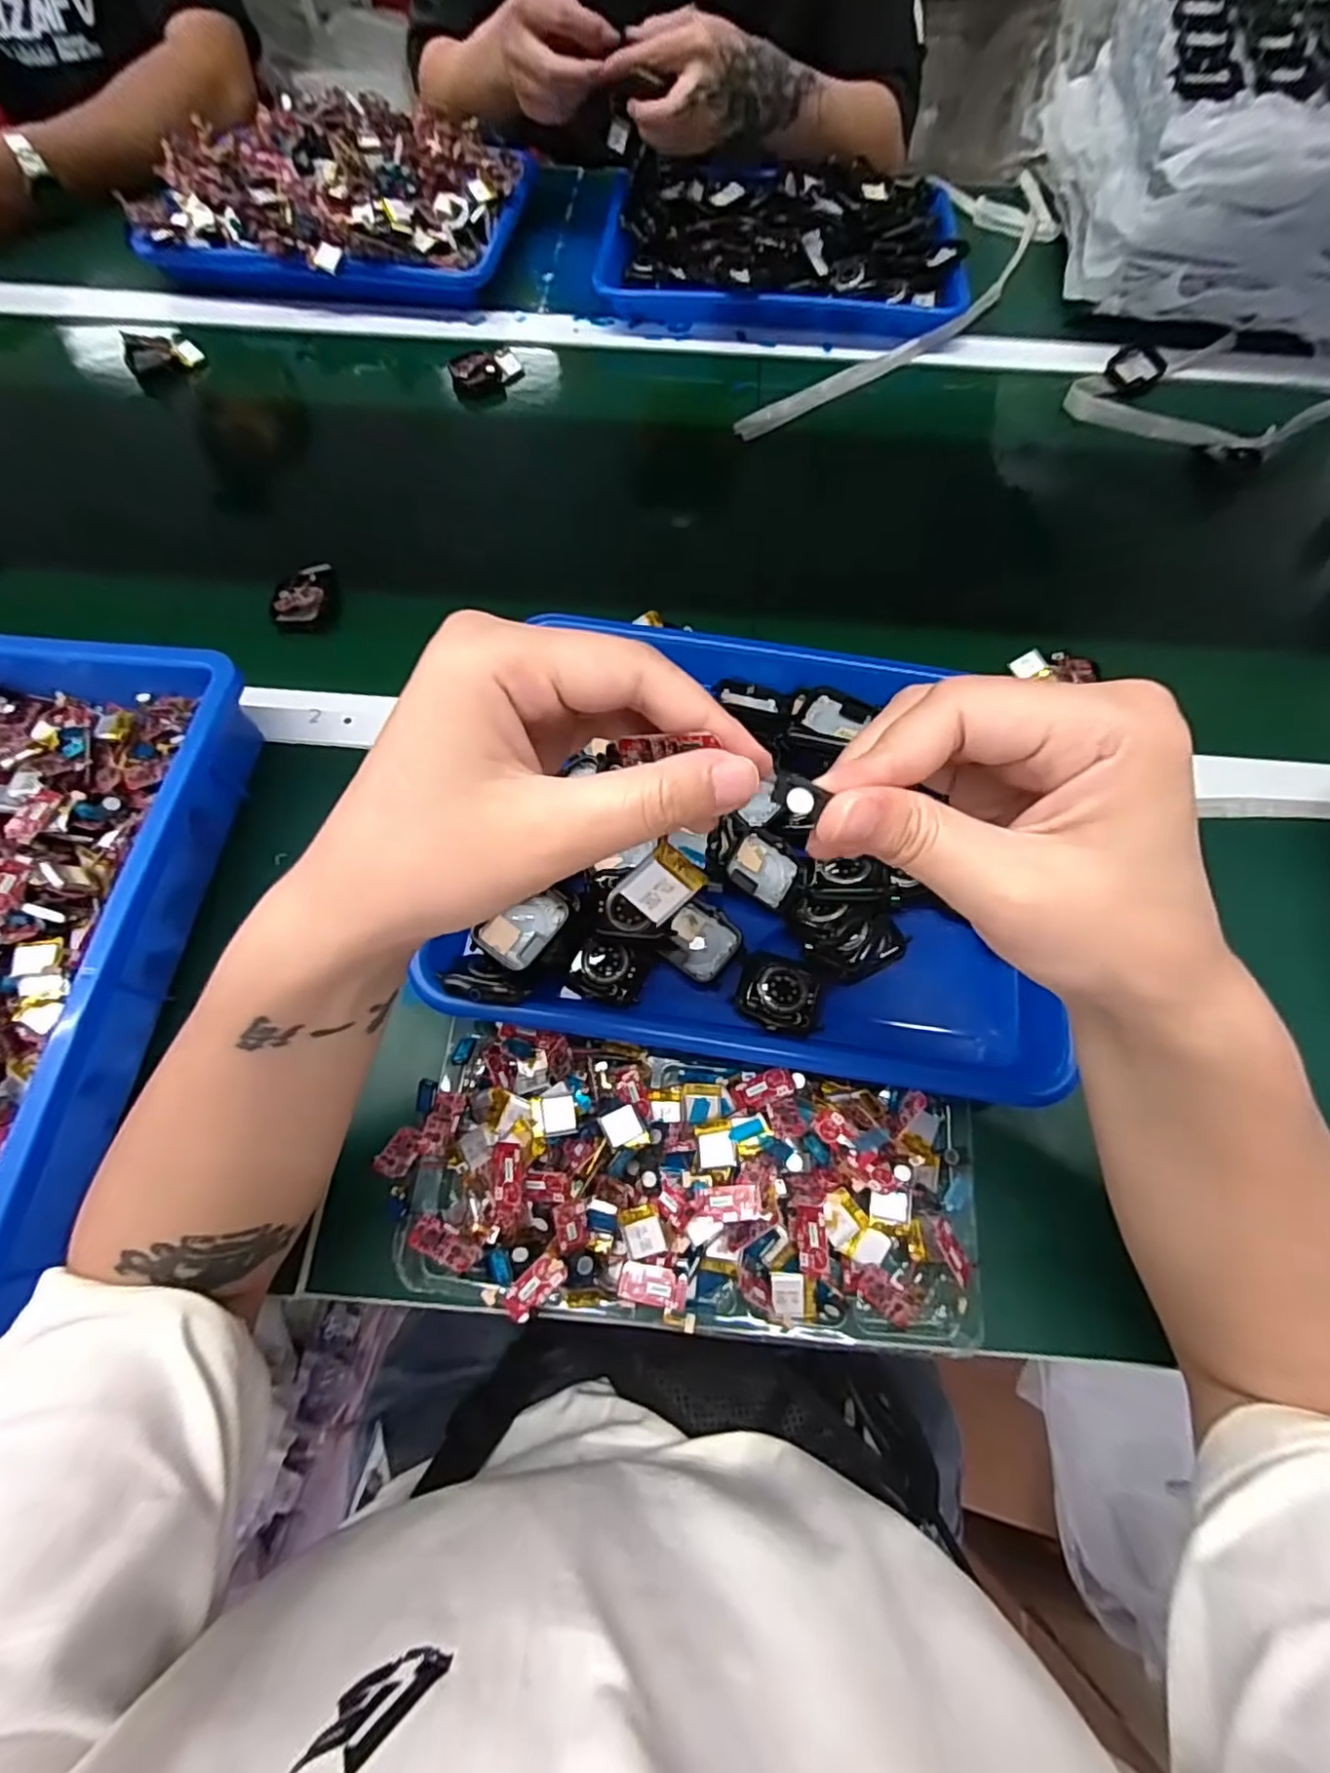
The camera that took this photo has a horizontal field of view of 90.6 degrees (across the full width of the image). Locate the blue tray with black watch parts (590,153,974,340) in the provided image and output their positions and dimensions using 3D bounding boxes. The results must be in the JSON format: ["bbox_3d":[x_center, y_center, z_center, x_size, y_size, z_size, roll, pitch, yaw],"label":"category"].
[{"bbox_3d":[0.106,-0.592,0.602,0.328,0.051,0.196,7,67,2],"label":"blue tray with black watch parts"}]

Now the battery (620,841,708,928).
[{"bbox_3d":[0.000,0.000,0.190,0.020,0.004,0.019,-43,116,7],"label":"battery"}]

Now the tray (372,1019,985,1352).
[{"bbox_3d":[0.010,0.141,0.305,0.271,0.040,0.122,9,67,3],"label":"tray"}]

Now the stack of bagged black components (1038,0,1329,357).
[{"bbox_3d":[0.519,-0.630,0.554,0.303,0.133,0.307,7,67,2],"label":"stack of bagged black components"}]

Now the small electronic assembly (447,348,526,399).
[{"bbox_3d":[-0.154,-0.446,0.573,0.061,0.026,0.025,-28,70,-12],"label":"small electronic assembly"}]

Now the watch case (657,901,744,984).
[{"bbox_3d":[0.018,0.029,0.344,0.034,0.009,0.035,41,72,15],"label":"watch case"}]

